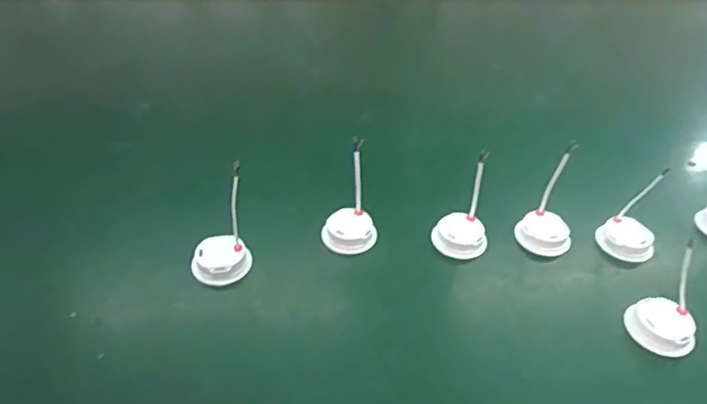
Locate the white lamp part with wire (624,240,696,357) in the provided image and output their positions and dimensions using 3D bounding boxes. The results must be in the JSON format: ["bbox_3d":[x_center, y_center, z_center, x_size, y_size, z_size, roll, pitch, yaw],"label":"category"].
[{"bbox_3d":[0.354,0.111,0.574,0.071,0.127,0.064,31,48,29],"label":"white lamp part with wire"}]

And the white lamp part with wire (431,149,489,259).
[{"bbox_3d":[0.147,0.005,0.673,0.073,0.134,0.057,9,40,7],"label":"white lamp part with wire"}]

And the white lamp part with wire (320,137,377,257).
[{"bbox_3d":[-0.005,0.000,0.680,0.072,0.146,0.062,-5,41,-10],"label":"white lamp part with wire"}]

